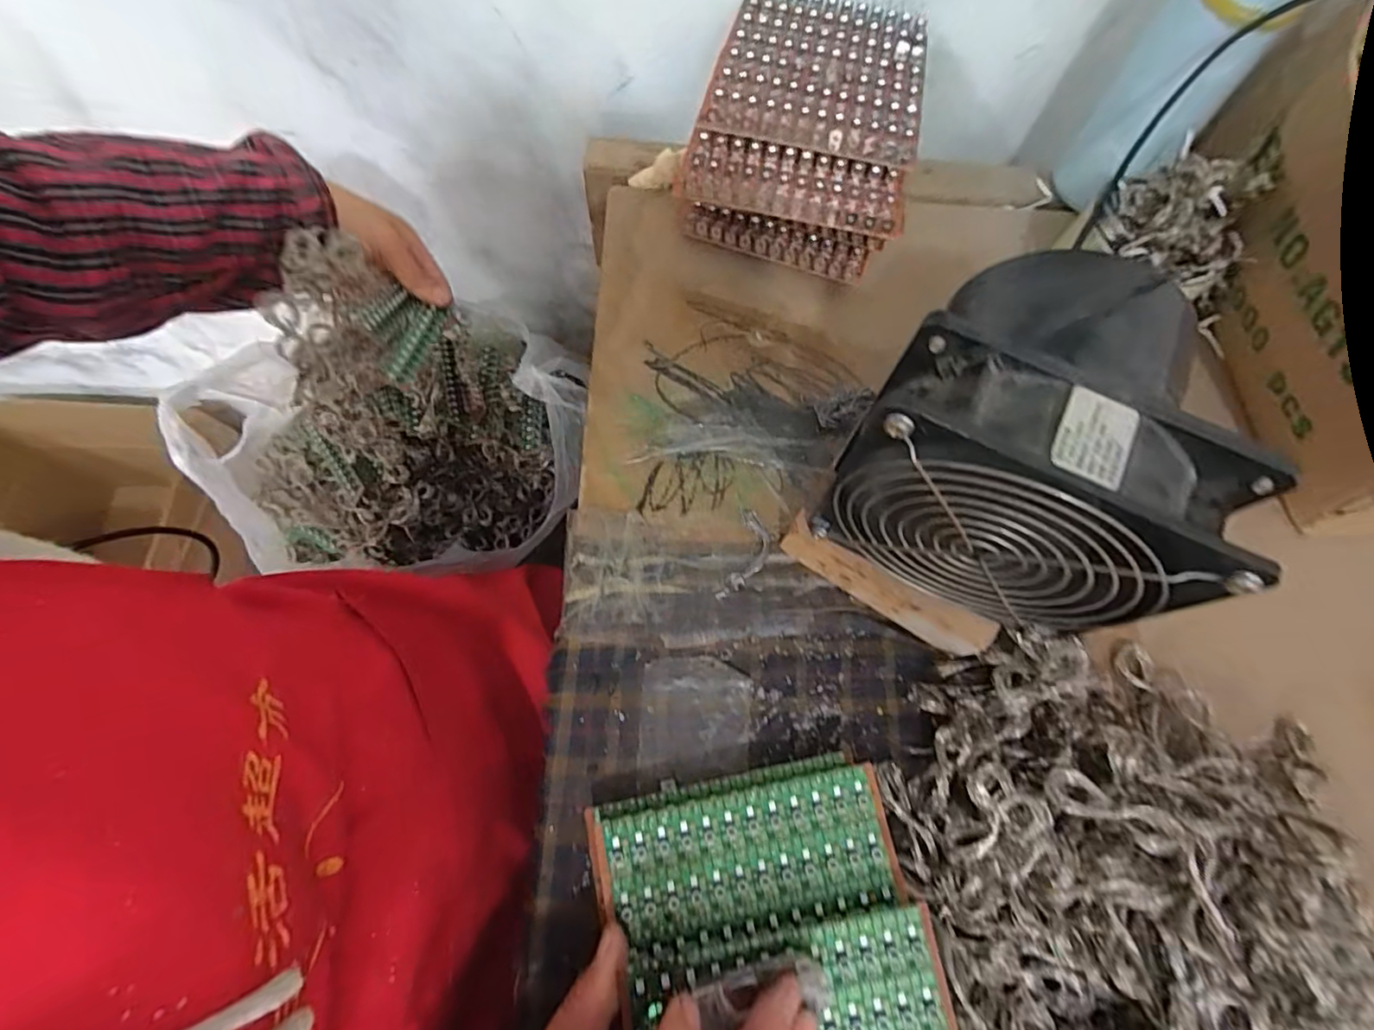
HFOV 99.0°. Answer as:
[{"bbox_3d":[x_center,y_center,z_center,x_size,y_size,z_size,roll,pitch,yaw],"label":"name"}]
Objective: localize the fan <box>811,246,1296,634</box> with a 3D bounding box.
[{"bbox_3d":[0.134,-0.032,0.231,0.119,0.118,0.109,26,71,7],"label":"fan"}]

